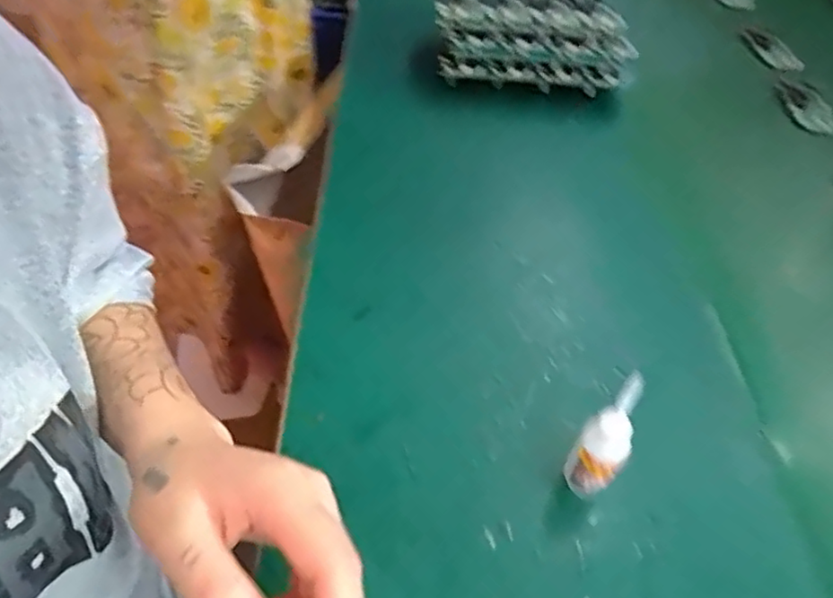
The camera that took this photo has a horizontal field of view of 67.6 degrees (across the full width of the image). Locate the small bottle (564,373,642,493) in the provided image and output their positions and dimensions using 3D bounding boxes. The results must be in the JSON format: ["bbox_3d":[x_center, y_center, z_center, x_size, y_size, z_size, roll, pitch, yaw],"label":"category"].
[{"bbox_3d":[0.098,0.077,0.327,0.025,0.096,0.021,31,52,20],"label":"small bottle"}]

